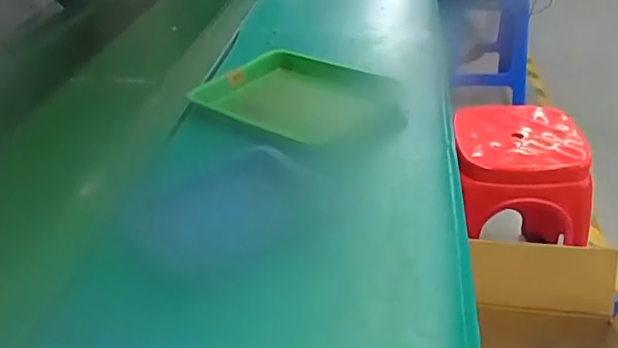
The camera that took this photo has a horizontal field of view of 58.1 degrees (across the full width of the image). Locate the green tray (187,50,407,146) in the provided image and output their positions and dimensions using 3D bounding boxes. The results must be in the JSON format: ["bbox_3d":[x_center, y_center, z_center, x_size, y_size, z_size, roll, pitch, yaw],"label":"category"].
[{"bbox_3d":[-0.009,-0.092,0.641,0.236,0.024,0.156,25,44,35],"label":"green tray"}]

